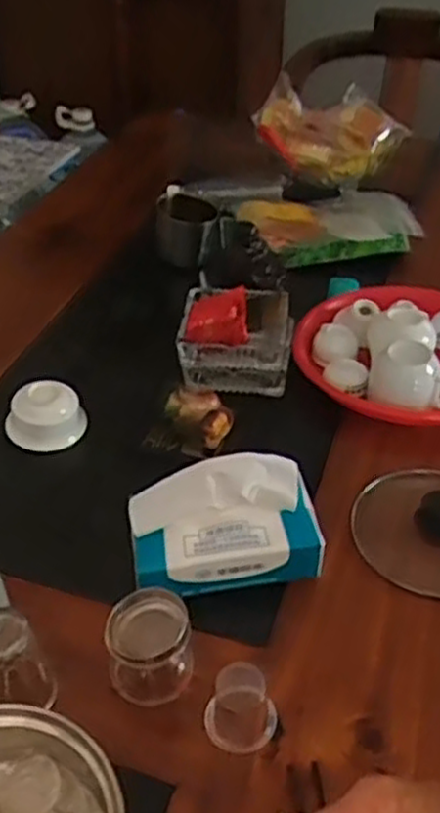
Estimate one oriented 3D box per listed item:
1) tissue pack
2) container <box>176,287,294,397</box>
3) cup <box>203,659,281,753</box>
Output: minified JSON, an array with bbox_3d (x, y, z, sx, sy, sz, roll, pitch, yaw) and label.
[{"bbox_3d":[0.005,0.100,0.651,0.156,0.081,0.081,-5,40,-5],"label":"tissue pack"},{"bbox_3d":[0.018,-0.075,0.889,0.127,0.067,0.106,5,40,7],"label":"container"},{"bbox_3d":[0.016,0.220,0.559,0.053,0.048,0.046,5,40,7],"label":"cup"}]

